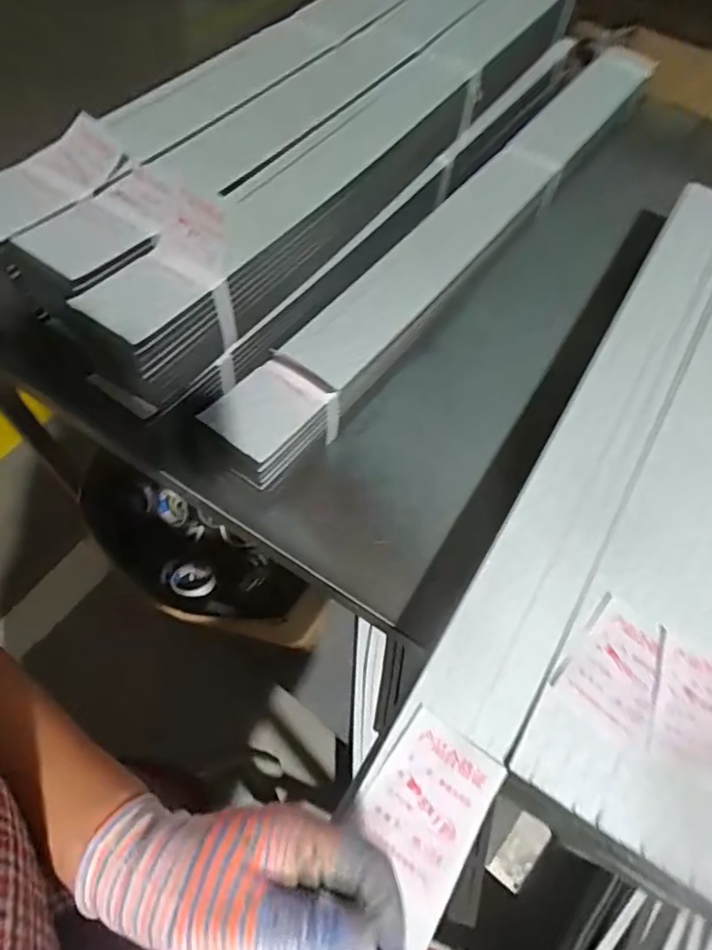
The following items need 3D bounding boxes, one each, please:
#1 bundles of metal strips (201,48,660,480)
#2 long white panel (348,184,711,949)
[{"bbox_3d":[0.125,-0.289,0.715,0.092,0.109,0.802,36,65,16],"label":"bundles of metal strips"},{"bbox_3d":[0.250,-0.035,0.561,0.091,0.016,0.878,30,63,13],"label":"long white panel"}]

